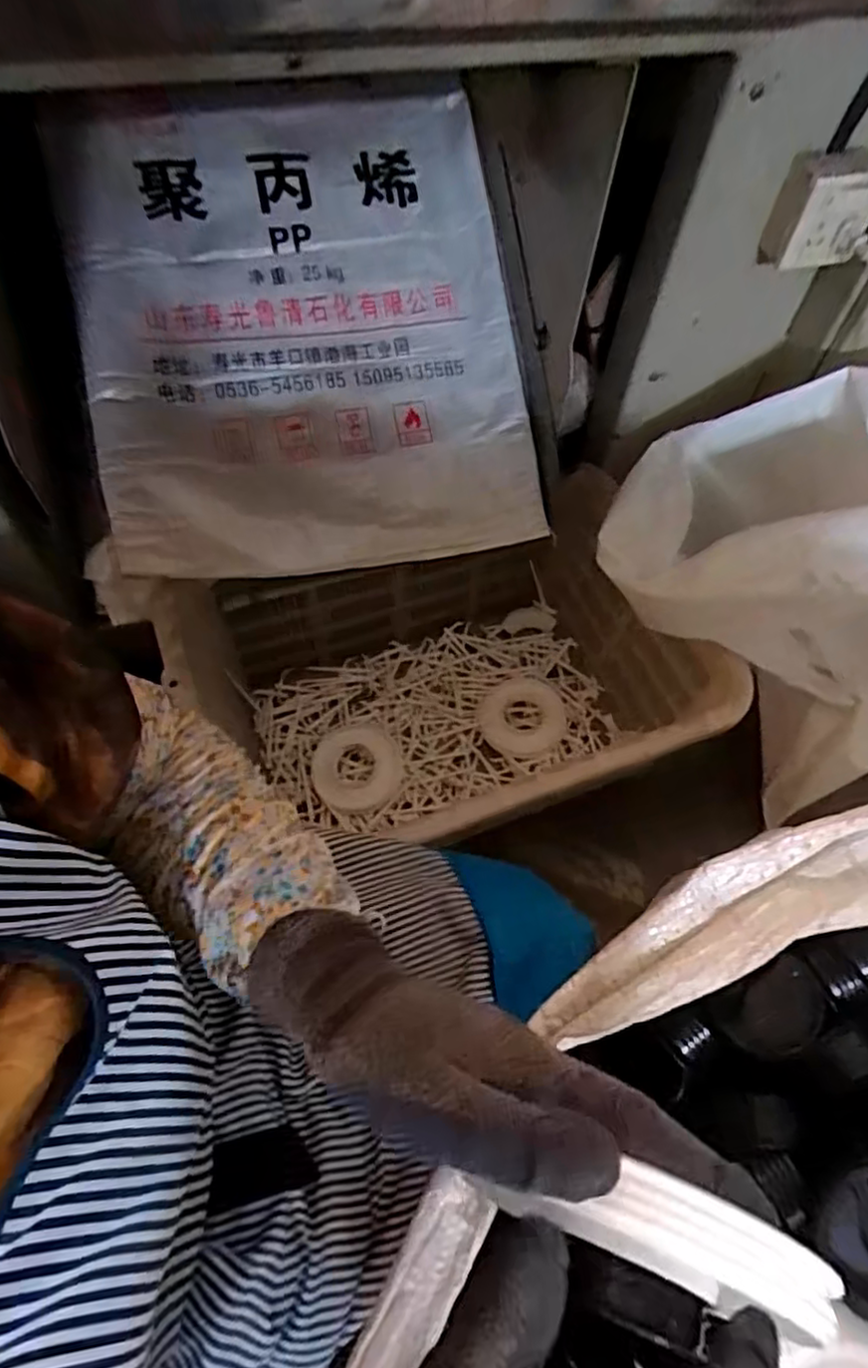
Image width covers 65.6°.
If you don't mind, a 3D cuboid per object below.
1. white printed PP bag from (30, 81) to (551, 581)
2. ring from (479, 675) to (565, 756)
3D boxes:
[{"bbox_3d":[-0.148,-0.433,0.828,0.559,0.106,0.578,-6,95,-11],"label":"white printed PP bag"},{"bbox_3d":[0.136,0.049,1.035,0.126,0.019,0.129,1,60,-2],"label":"ring"}]

